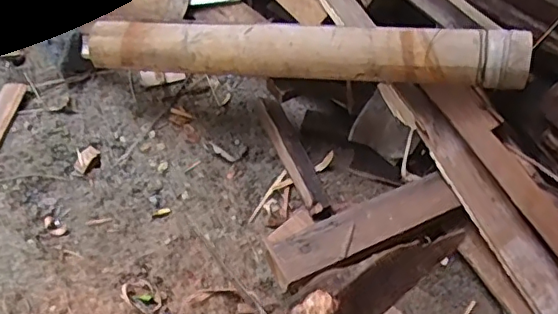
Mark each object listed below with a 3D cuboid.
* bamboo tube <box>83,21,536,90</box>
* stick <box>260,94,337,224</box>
[{"bbox_3d":[0.015,-0.125,0.680,0.536,0.058,0.059,5,60,13],"label":"bamboo tube"},{"bbox_3d":[0.019,-0.001,0.759,0.032,0.029,0.184,-19,64,-14],"label":"stick"}]

